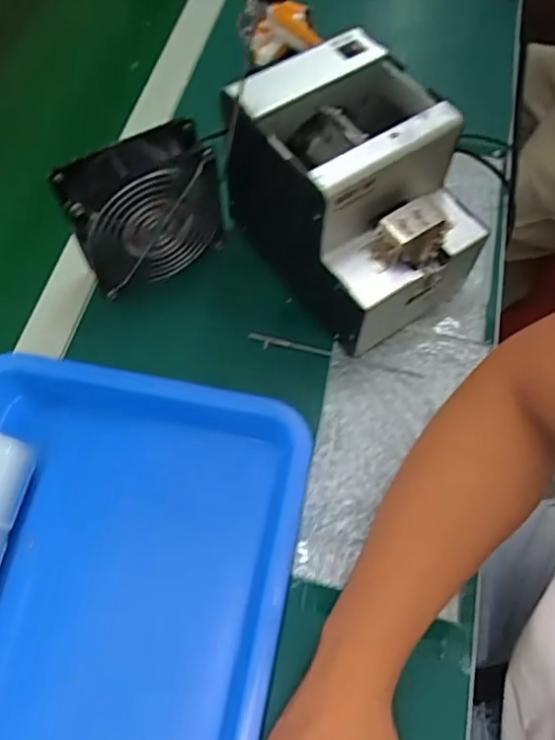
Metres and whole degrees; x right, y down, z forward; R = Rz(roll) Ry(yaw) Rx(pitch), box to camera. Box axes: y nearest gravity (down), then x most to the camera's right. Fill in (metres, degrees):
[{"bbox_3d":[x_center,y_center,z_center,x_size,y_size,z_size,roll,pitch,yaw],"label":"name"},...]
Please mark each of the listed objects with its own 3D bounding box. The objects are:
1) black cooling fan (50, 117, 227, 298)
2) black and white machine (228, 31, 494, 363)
[{"bbox_3d":[-0.106,-0.124,0.487,0.116,0.126,0.050,-27,65,-12],"label":"black cooling fan"},{"bbox_3d":[0.059,-0.140,0.469,0.136,0.144,0.188,-32,66,-15],"label":"black and white machine"}]

